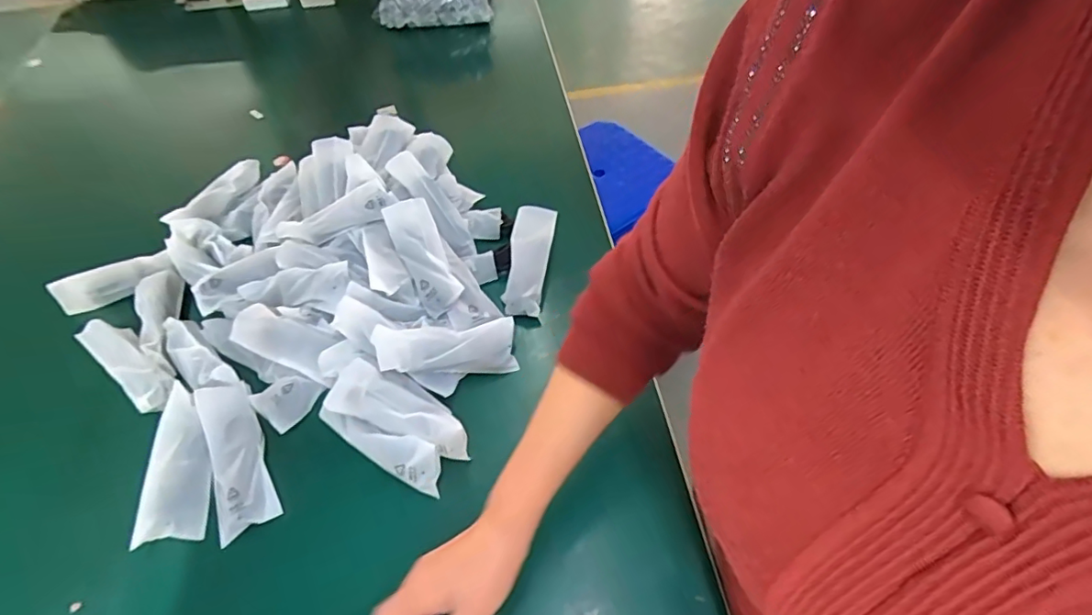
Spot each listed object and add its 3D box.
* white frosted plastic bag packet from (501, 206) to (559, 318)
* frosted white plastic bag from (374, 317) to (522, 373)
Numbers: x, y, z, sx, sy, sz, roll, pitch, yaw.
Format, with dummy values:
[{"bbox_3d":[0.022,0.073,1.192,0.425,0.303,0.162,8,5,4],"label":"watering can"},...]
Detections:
[{"bbox_3d":[-0.022,-0.061,0.667,0.050,0.017,0.155,14,57,-6],"label":"white frosted plastic bag packet"},{"bbox_3d":[-0.105,0.042,0.582,0.146,0.034,0.051,1,50,-24],"label":"frosted white plastic bag"}]

